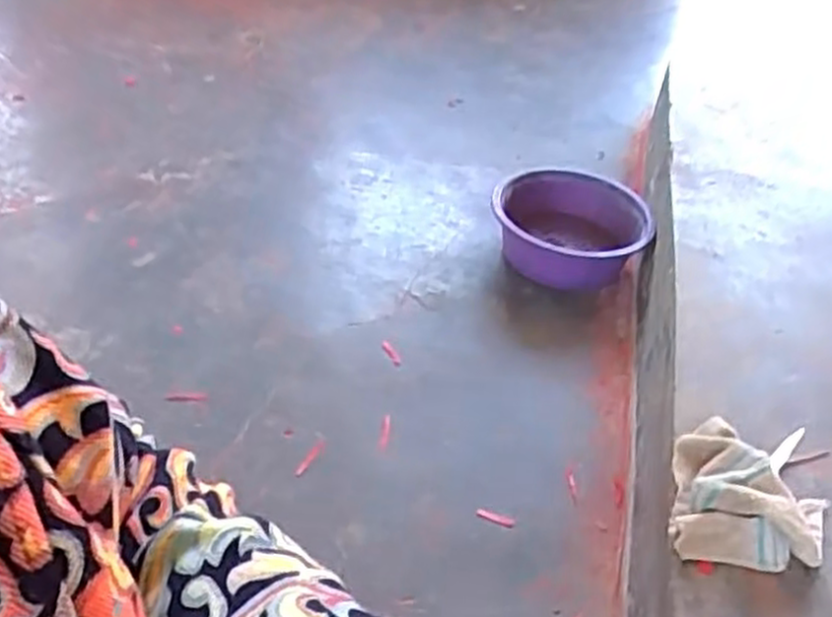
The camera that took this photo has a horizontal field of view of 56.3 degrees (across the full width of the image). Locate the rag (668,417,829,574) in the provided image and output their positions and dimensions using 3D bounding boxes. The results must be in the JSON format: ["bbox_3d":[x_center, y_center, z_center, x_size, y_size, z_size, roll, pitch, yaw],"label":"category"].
[{"bbox_3d":[0.347,0.193,0.805,0.150,0.061,0.166,15,41,12],"label":"rag"}]

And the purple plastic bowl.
[{"bbox_3d":[0.269,-0.143,1.392,0.271,0.115,0.239,11,40,8],"label":"purple plastic bowl"}]

